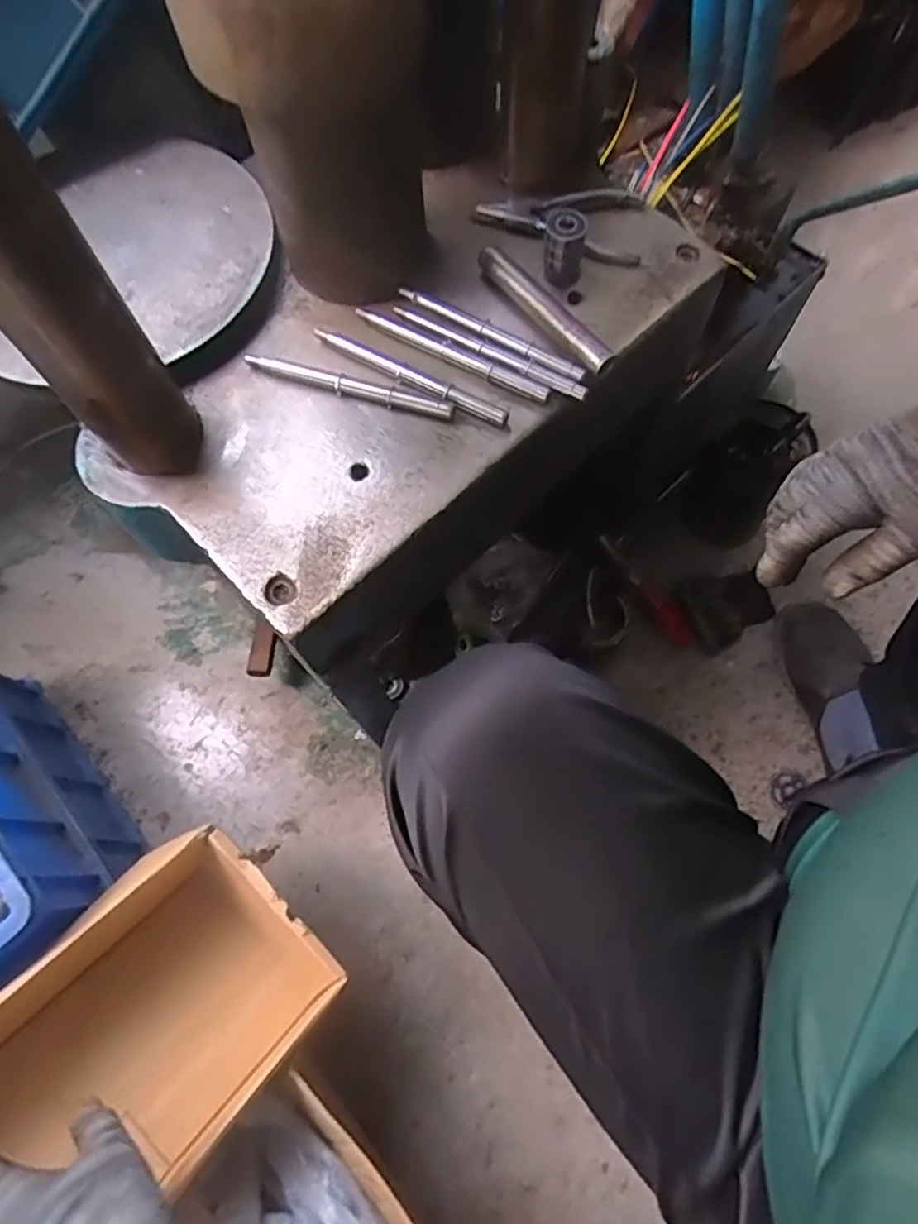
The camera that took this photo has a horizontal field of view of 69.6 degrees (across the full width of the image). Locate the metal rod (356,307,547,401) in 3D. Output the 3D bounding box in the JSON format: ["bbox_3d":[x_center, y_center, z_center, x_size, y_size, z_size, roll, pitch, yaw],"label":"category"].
[{"bbox_3d":[-0.006,-0.194,0.494,0.159,0.009,0.010,28,72,12],"label":"metal rod"}]

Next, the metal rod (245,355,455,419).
[{"bbox_3d":[-0.082,-0.167,0.487,0.163,0.007,0.012,17,71,8],"label":"metal rod"}]

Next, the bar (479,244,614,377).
[{"bbox_3d":[0.064,-0.229,0.499,0.020,0.014,0.142,-36,72,-11],"label":"bar"}]

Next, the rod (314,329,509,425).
[{"bbox_3d":[-0.038,-0.176,0.488,0.163,0.009,0.015,31,73,13],"label":"rod"}]

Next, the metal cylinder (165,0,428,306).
[{"bbox_3d":[-0.090,-0.336,0.432,0.133,0.204,0.132,-1,69,2],"label":"metal cylinder"}]

